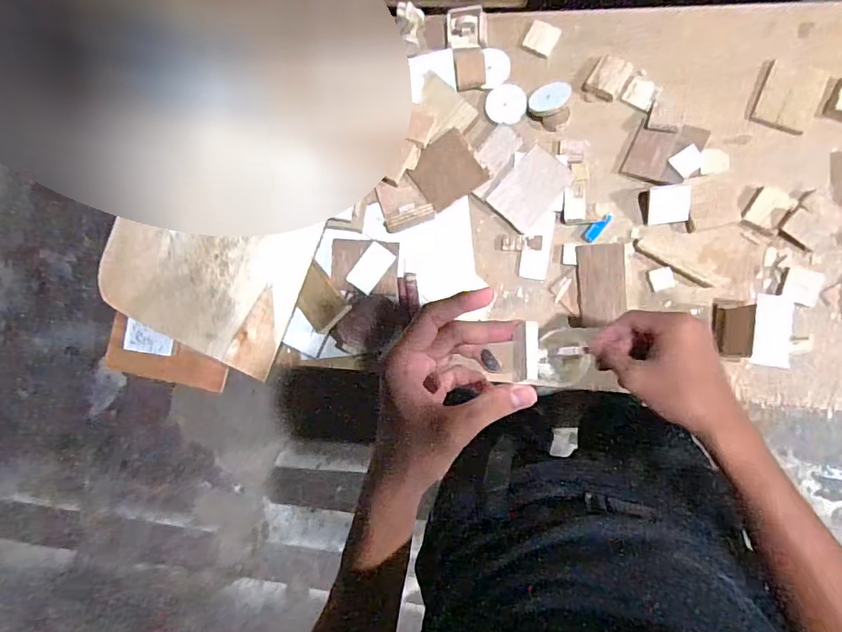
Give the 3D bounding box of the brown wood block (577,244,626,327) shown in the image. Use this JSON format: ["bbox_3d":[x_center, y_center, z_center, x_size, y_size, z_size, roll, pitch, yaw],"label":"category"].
[{"bbox_3d":[0.243,-0.041,0.663,0.061,0.018,0.106,-2,87,10],"label":"brown wood block"}]

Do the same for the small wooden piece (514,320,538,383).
[{"bbox_3d":[0.070,0.024,0.331,0.016,0.011,0.040,5,72,9],"label":"small wooden piece"}]

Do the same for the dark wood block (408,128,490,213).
[{"bbox_3d":[0.037,-0.200,0.689,0.086,0.008,0.083,-35,101,7],"label":"dark wood block"}]

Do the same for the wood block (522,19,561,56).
[{"bbox_3d":[0.172,-0.394,0.703,0.040,0.010,0.043,32,93,10],"label":"wood block"}]

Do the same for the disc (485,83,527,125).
[{"bbox_3d":[0.120,-0.300,0.705,0.055,0.005,0.058,-2,87,10],"label":"disc"}]

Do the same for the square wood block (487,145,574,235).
[{"bbox_3d":[0.150,-0.173,0.684,0.069,0.006,0.102,43,95,9],"label":"square wood block"}]

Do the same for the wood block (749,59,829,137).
[{"bbox_3d":[0.478,-0.286,0.643,0.066,0.009,0.086,22,91,11],"label":"wood block"}]

